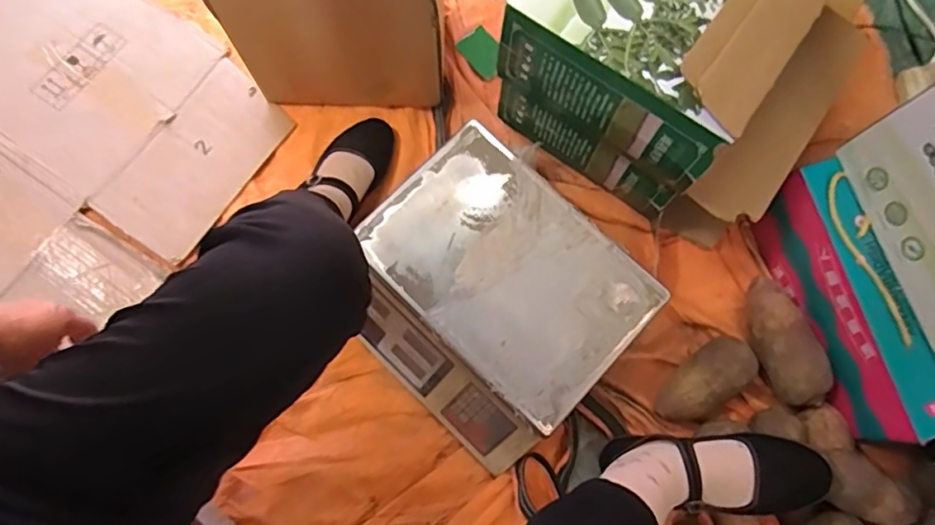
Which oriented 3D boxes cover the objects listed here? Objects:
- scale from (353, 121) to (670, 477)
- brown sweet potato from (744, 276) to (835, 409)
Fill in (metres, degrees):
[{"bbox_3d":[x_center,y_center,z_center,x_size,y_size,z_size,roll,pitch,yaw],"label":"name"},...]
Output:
[{"bbox_3d":[0.025,0.042,0.728,0.322,0.101,0.289,43,78,10],"label":"scale"},{"bbox_3d":[0.397,0.103,0.735,0.068,0.050,0.167,-21,76,-7],"label":"brown sweet potato"}]

